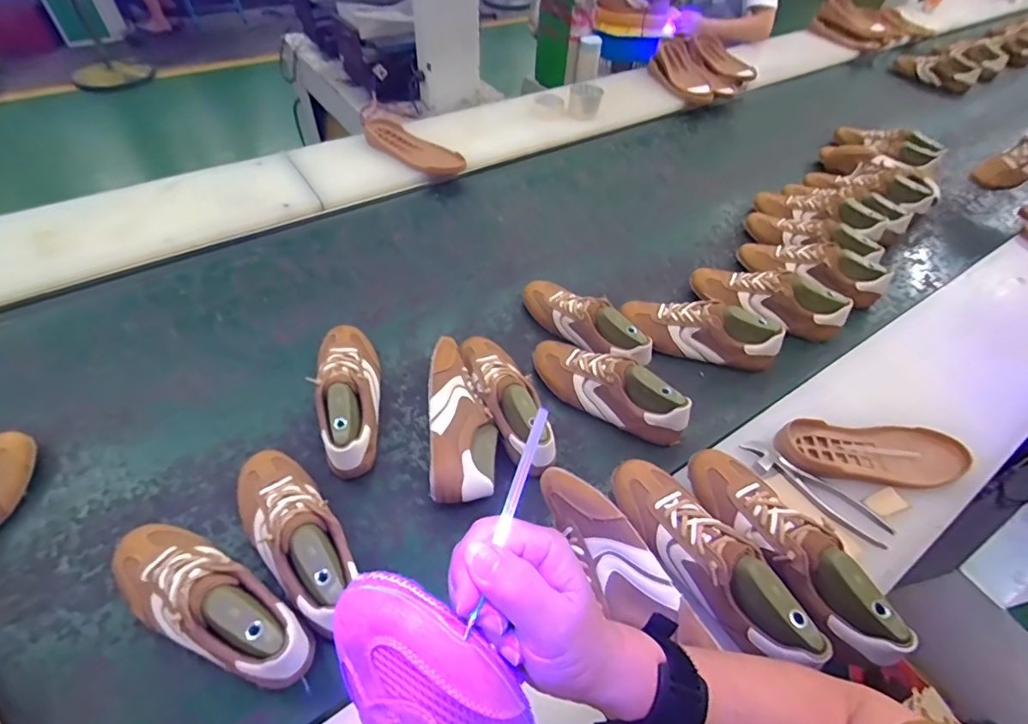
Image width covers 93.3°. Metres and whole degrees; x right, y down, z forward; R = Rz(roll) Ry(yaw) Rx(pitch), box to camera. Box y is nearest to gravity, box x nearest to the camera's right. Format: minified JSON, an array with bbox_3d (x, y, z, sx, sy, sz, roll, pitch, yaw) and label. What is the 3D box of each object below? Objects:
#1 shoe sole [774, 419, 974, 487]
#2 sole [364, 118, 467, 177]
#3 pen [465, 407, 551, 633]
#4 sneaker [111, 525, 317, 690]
[{"bbox_3d":[0.487,0.125,0.669,0.251,0.028,0.086,5,52,-5],"label":"shoe sole"},{"bbox_3d":[-0.247,-0.515,1.159,0.284,0.026,0.102,34,55,17],"label":"sole"},{"bbox_3d":[-0.003,0.081,0.260,0.007,0.007,0.121,17,70,9],"label":"pen"},{"bbox_3d":[-0.325,0.259,0.522,0.268,0.094,0.087,24,53,10],"label":"sneaker"}]

